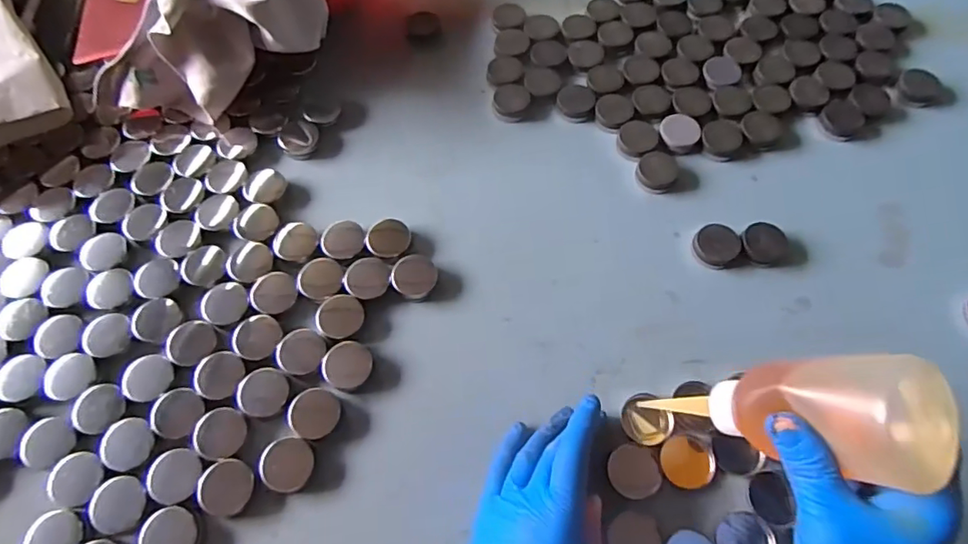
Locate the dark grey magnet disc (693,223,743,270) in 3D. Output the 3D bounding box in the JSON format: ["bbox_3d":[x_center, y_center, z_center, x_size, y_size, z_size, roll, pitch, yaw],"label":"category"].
[{"bbox_3d":[0.176,-0.020,0.415,0.032,0.013,0.032,0,65,0],"label":"dark grey magnet disc"}]

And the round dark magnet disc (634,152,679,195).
[{"bbox_3d":[0.141,-0.083,0.446,0.031,0.009,0.037,27,68,12],"label":"round dark magnet disc"}]

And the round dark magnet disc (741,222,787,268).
[{"bbox_3d":[0.210,-0.021,0.414,0.033,0.009,0.033,2,77,-7],"label":"round dark magnet disc"}]

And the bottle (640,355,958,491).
[{"bbox_3d":[0.145,0.069,0.271,0.048,0.128,0.046,35,62,-32],"label":"bottle"}]

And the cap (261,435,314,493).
[{"bbox_3d":[-0.128,0.125,0.357,0.033,0.006,0.032,0,65,0],"label":"cap"}]

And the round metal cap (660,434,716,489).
[{"bbox_3d":[0.132,0.122,0.355,0.033,0.004,0.032,0,65,0],"label":"round metal cap"}]

